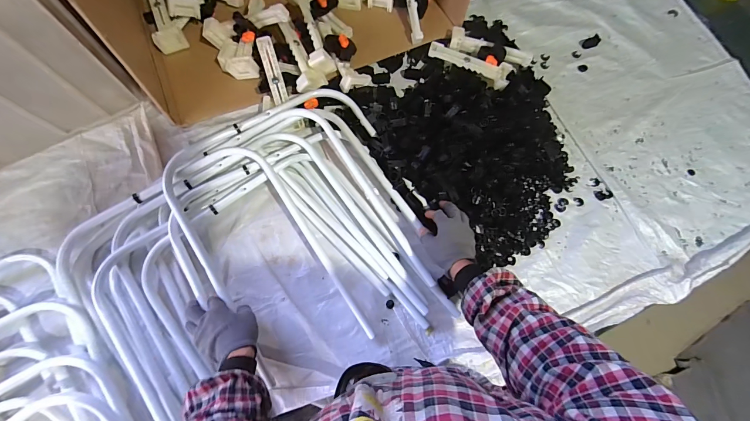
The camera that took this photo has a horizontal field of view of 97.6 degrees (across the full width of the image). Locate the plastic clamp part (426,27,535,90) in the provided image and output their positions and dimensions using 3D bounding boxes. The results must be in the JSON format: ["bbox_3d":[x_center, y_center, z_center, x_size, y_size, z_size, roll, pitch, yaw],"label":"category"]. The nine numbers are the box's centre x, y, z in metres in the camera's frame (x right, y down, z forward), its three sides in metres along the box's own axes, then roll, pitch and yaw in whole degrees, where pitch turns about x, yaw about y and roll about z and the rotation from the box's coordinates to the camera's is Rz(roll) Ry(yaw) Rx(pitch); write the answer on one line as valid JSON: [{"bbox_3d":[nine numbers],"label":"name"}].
[{"bbox_3d":[0.246,-0.361,0.777,0.218,0.055,0.097,26,72,6],"label":"plastic clamp part"}]

